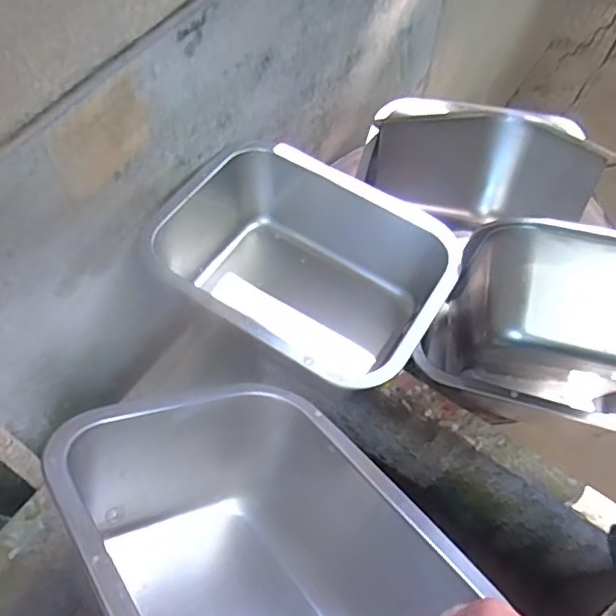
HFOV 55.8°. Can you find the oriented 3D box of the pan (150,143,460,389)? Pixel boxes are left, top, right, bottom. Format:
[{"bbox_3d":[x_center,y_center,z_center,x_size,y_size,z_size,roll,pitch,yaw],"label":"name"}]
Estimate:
[{"bbox_3d":[0.004,-0.044,0.569,0.252,0.104,0.172,25,63,13],"label":"pan"}]

